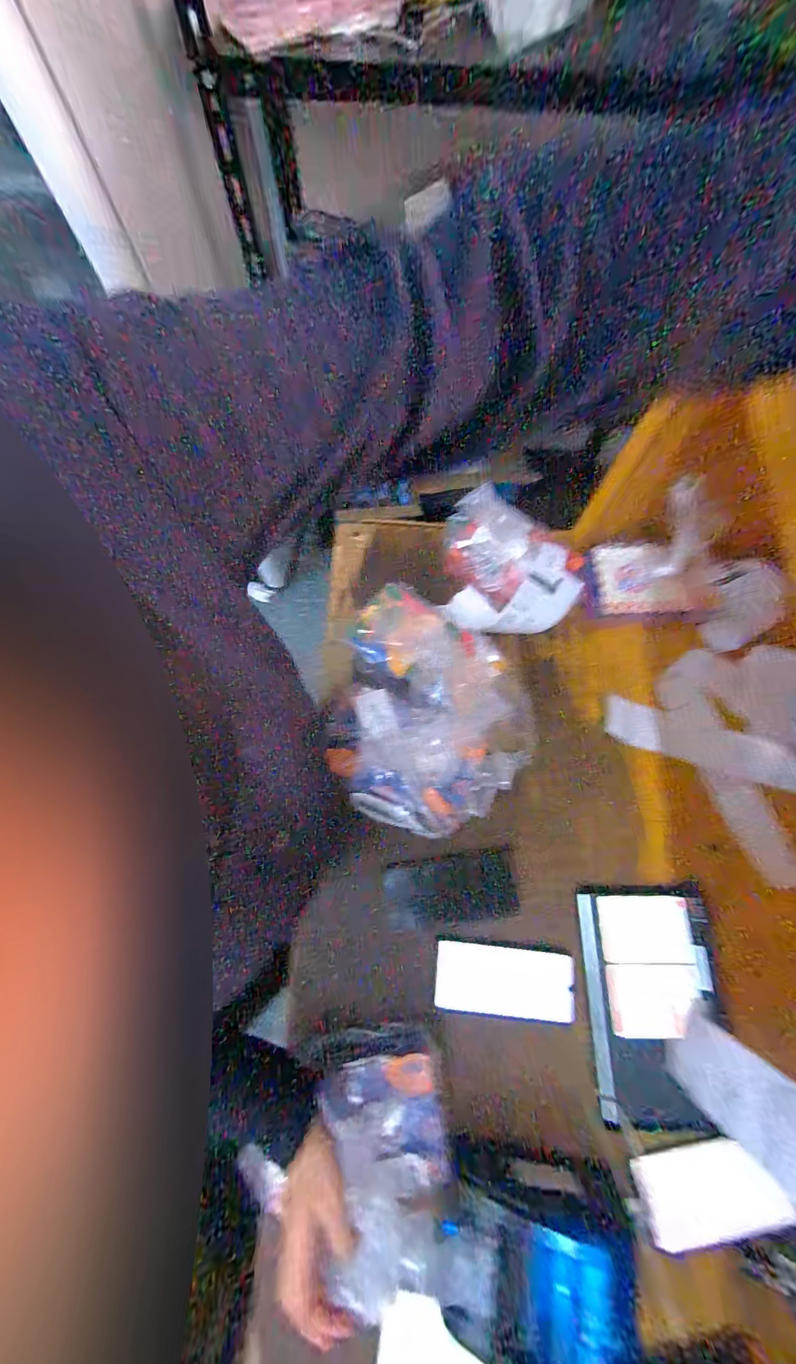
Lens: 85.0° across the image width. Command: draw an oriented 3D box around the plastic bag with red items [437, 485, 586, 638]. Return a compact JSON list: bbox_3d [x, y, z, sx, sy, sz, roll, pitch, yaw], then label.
[{"bbox_3d":[0.162,-0.157,0.624,0.187,0.071,0.172,18,102,18],"label":"plastic bag with red items"}]

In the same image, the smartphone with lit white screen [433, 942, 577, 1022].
[{"bbox_3d":[0.128,0.359,0.519,0.165,0.012,0.072,5,73,2],"label":"smartphone with lit white screen"}]

